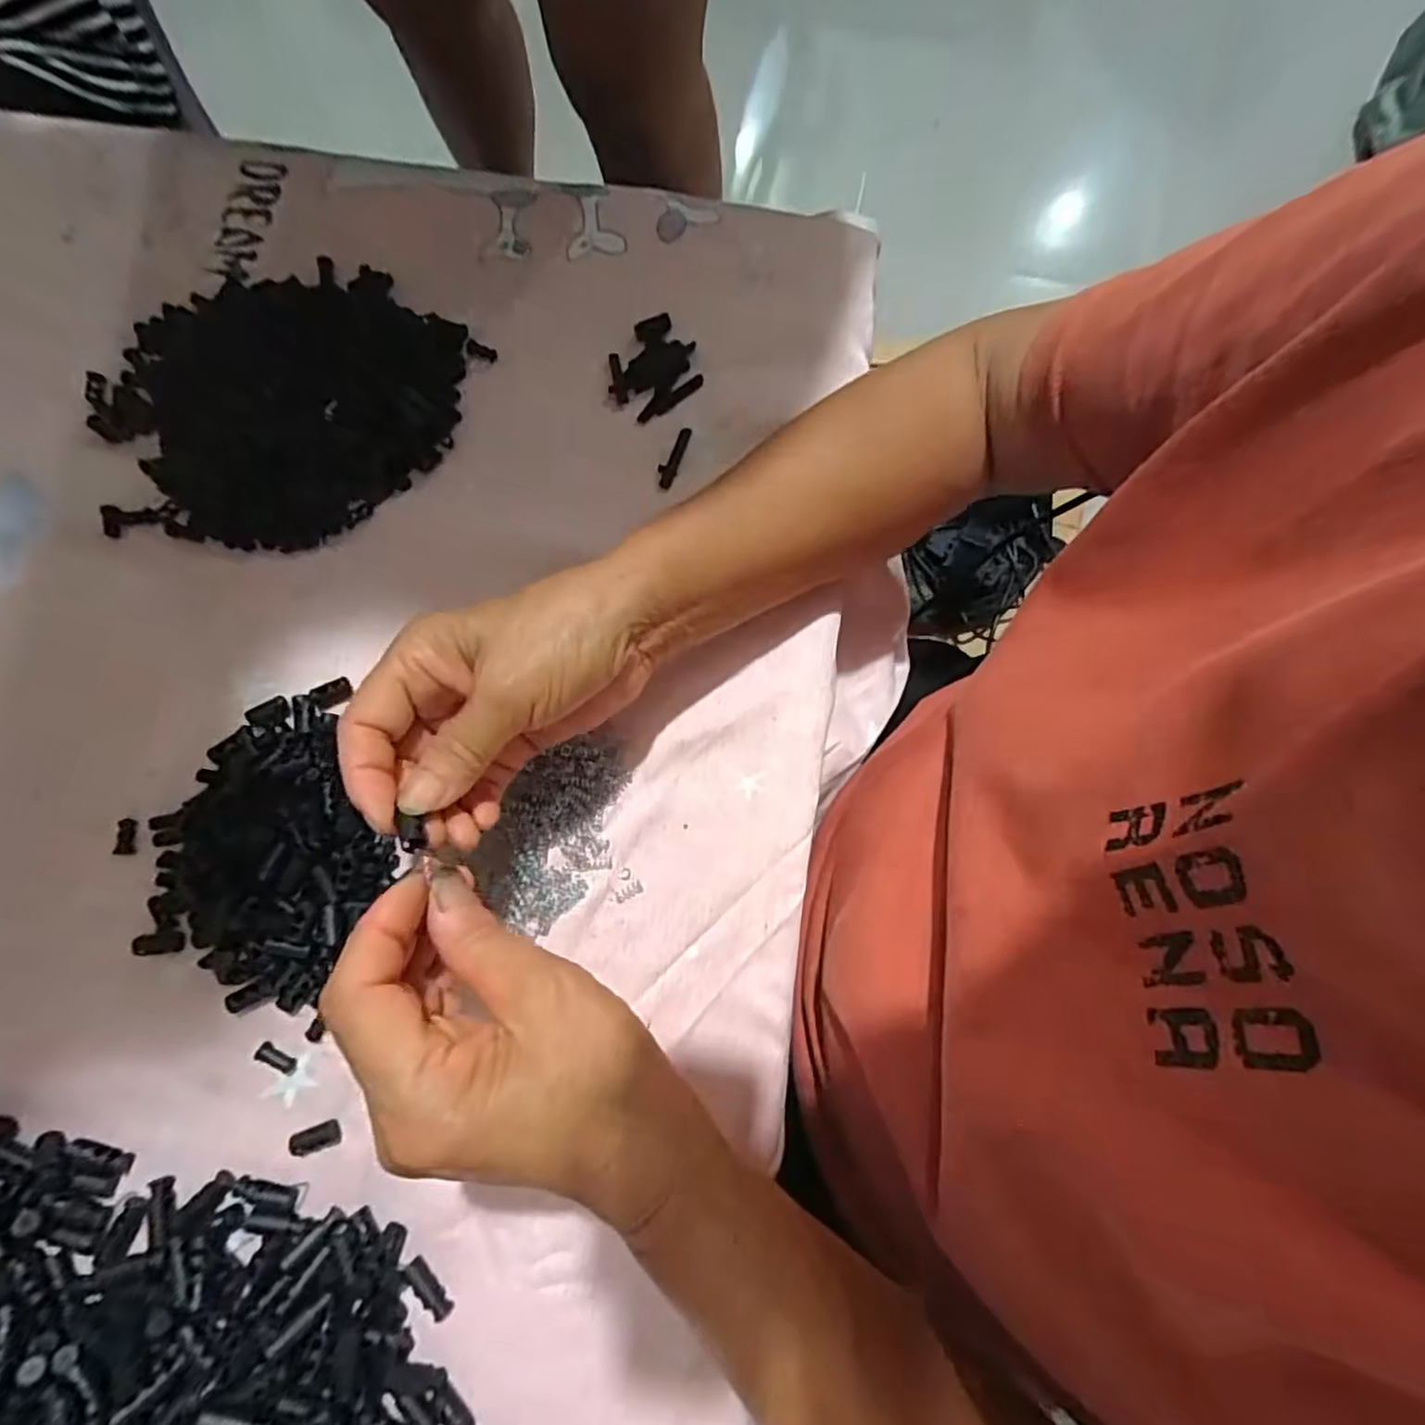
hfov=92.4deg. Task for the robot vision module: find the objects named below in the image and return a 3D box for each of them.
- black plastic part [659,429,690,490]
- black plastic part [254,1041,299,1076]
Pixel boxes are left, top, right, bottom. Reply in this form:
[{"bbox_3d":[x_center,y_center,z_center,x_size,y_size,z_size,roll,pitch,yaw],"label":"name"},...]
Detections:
[{"bbox_3d":[-0.022,-0.142,0.382,0.010,0.006,0.038,20,77,3],"label":"black plastic part"},{"bbox_3d":[-0.194,0.154,0.304,0.018,0.004,0.008,30,78,5],"label":"black plastic part"}]

